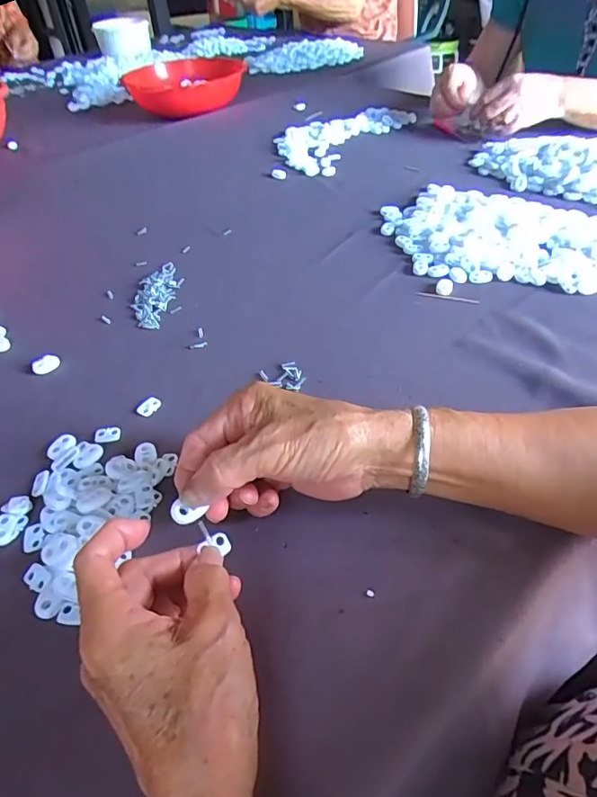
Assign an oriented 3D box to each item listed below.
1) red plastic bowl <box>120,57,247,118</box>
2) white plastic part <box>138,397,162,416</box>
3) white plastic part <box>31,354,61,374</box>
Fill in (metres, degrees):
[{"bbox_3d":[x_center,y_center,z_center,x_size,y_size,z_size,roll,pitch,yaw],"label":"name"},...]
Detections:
[{"bbox_3d":[-0.219,-0.615,1.004,0.217,0.062,0.217,-4,45,-1],"label":"red plastic bowl"},{"bbox_3d":[-0.120,0.006,0.408,0.019,0.004,0.013,-34,52,-27],"label":"white plastic part"},{"bbox_3d":[-0.224,-0.030,0.450,0.022,0.008,0.016,-31,51,-25],"label":"white plastic part"}]

